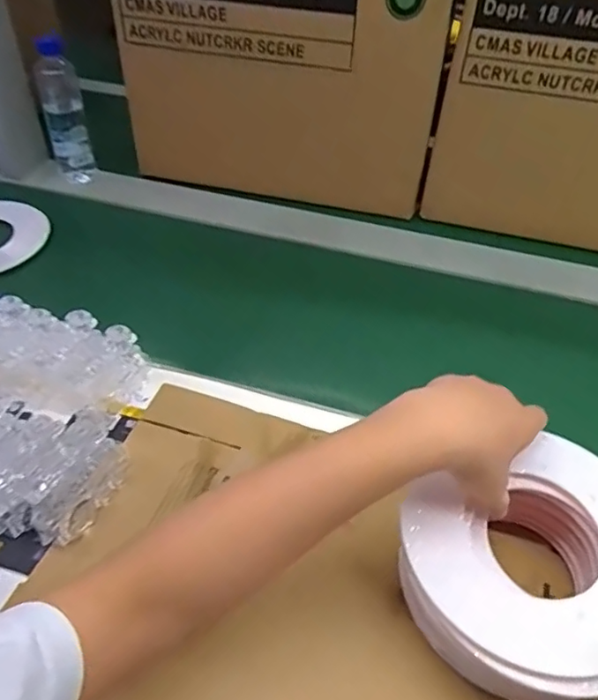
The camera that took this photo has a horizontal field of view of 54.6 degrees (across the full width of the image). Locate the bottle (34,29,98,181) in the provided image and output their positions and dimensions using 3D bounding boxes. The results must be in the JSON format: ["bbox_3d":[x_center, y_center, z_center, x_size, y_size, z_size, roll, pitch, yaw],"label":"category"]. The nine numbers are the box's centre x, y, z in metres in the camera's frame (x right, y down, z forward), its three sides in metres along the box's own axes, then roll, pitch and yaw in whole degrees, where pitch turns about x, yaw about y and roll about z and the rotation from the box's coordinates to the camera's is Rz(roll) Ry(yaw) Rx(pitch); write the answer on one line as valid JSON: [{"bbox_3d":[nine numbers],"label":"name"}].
[{"bbox_3d":[-0.359,-0.358,0.890,0.058,0.217,0.061,-13,48,-16],"label":"bottle"}]

